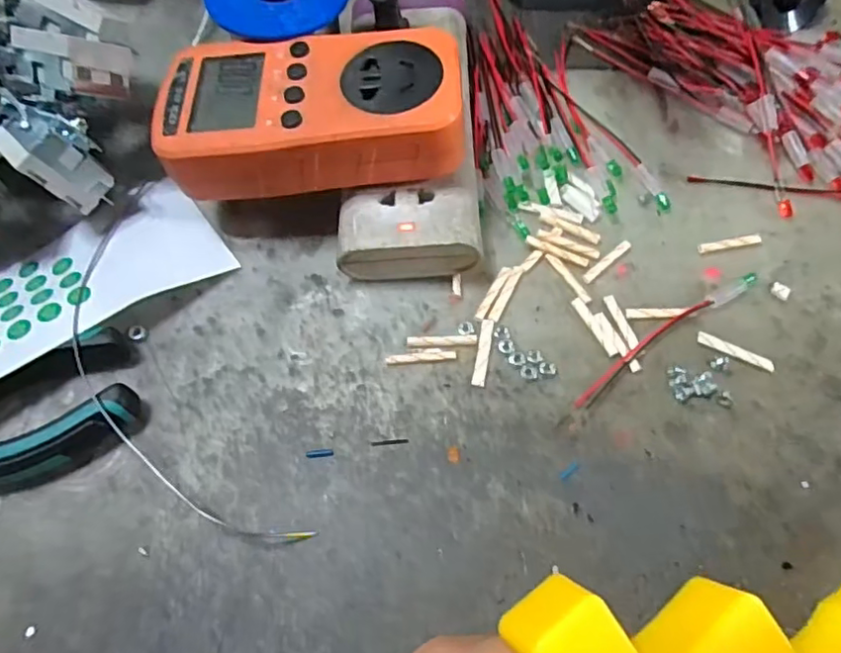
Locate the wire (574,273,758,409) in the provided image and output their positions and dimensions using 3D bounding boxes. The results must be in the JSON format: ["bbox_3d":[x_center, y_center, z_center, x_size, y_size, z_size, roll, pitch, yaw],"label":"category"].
[{"bbox_3d":[0.107,0.003,0.259,0.105,0.005,0.009,-32,68,-14],"label":"wire"}]

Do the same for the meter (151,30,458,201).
[{"bbox_3d":[-0.046,-0.093,0.255,0.125,0.032,0.069,-4,64,-1],"label":"meter"}]

